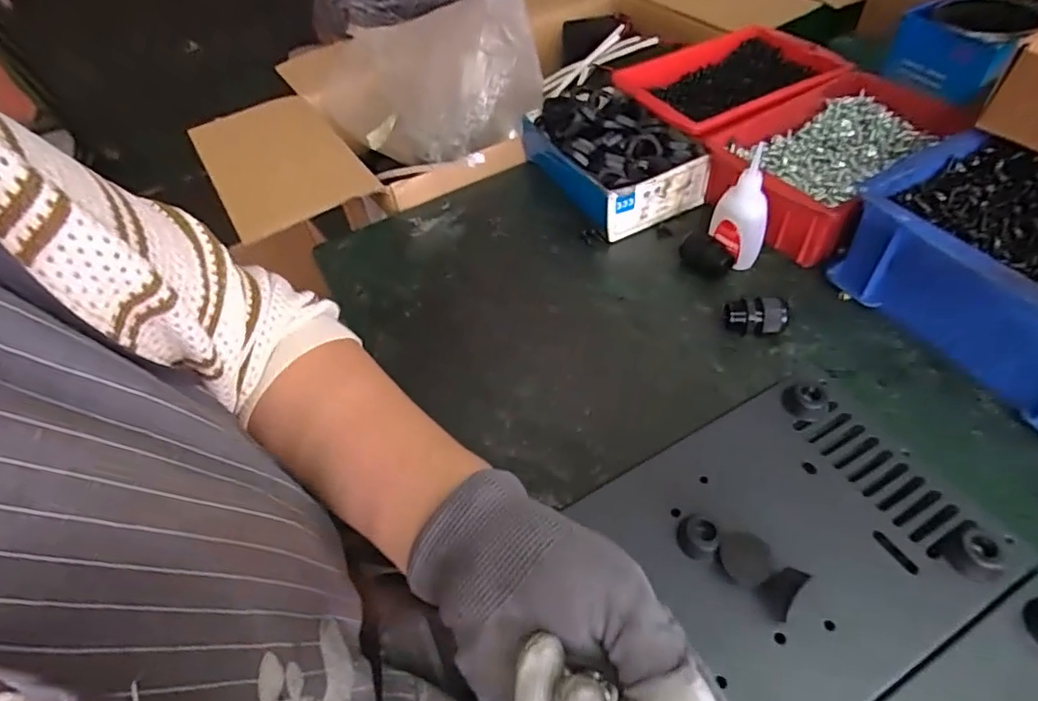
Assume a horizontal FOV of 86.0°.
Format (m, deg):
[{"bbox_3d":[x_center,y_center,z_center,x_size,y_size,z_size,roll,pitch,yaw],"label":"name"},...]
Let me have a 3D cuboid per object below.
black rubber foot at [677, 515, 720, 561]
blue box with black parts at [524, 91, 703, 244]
[{"bbox_3d":[0.096,0.100,0.299,0.020,0.013,0.020,-3,50,3],"label":"black rubber foot"},{"bbox_3d":[0.081,-0.181,0.515,0.110,0.062,0.160,-25,52,-15],"label":"blue box with black parts"}]

